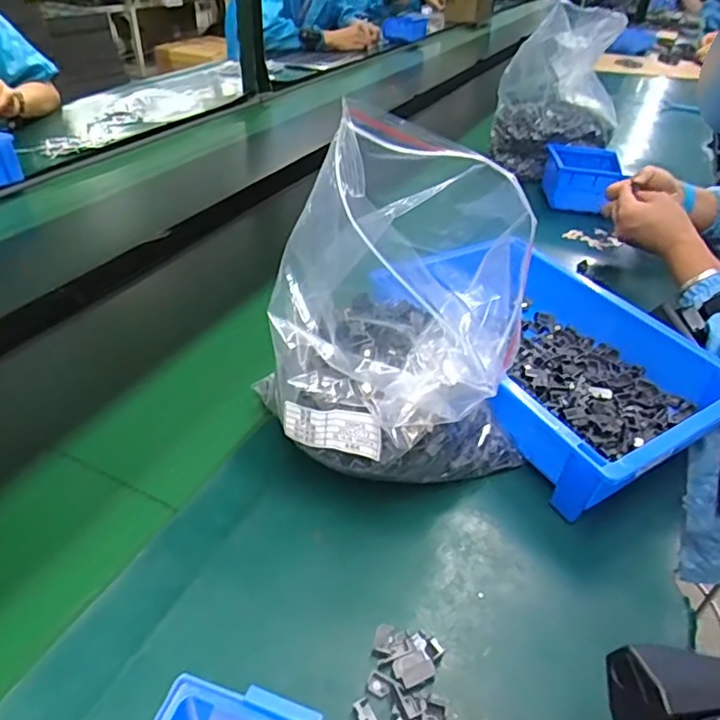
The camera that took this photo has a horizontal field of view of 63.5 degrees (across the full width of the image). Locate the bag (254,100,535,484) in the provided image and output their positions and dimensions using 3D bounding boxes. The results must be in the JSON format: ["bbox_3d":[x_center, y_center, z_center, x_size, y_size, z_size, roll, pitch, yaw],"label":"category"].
[{"bbox_3d":[0.042,-0.023,0.425,0.184,0.240,0.164,15,39,13],"label":"bag"}]

